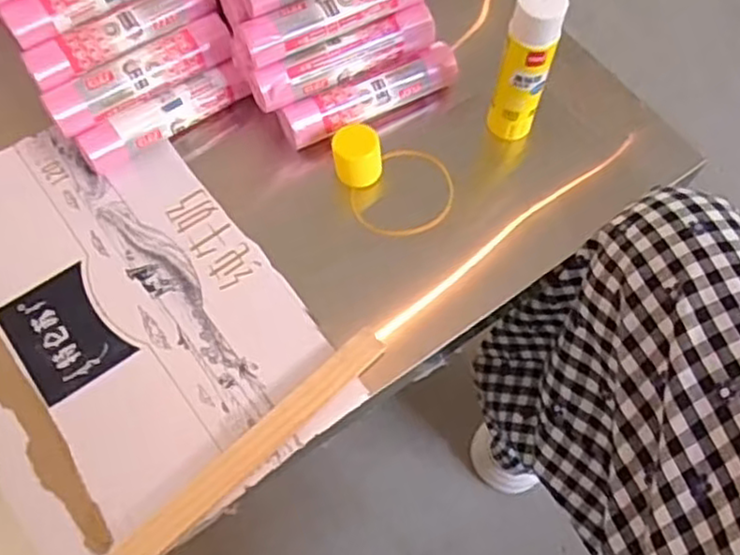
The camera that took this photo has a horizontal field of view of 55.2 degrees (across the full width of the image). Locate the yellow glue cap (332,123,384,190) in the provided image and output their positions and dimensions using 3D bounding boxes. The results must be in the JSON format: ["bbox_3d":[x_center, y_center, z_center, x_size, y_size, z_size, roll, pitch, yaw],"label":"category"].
[{"bbox_3d":[-0.007,-0.077,0.445,0.031,0.029,0.028,1,66,-2],"label":"yellow glue cap"}]

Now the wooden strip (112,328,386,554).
[{"bbox_3d":[-0.060,0.089,0.378,0.172,0.010,0.019,-41,73,-18],"label":"wooden strip"}]

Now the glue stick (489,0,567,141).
[{"bbox_3d":[0.094,-0.127,0.431,0.030,0.104,0.028,1,66,-2],"label":"glue stick"}]

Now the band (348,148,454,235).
[{"bbox_3d":[0.022,-0.053,0.455,0.057,0.005,0.066,40,73,11],"label":"band"}]

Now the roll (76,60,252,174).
[{"bbox_3d":[-0.130,-0.102,0.456,0.111,0.029,0.021,-33,71,-15],"label":"roll"}]

